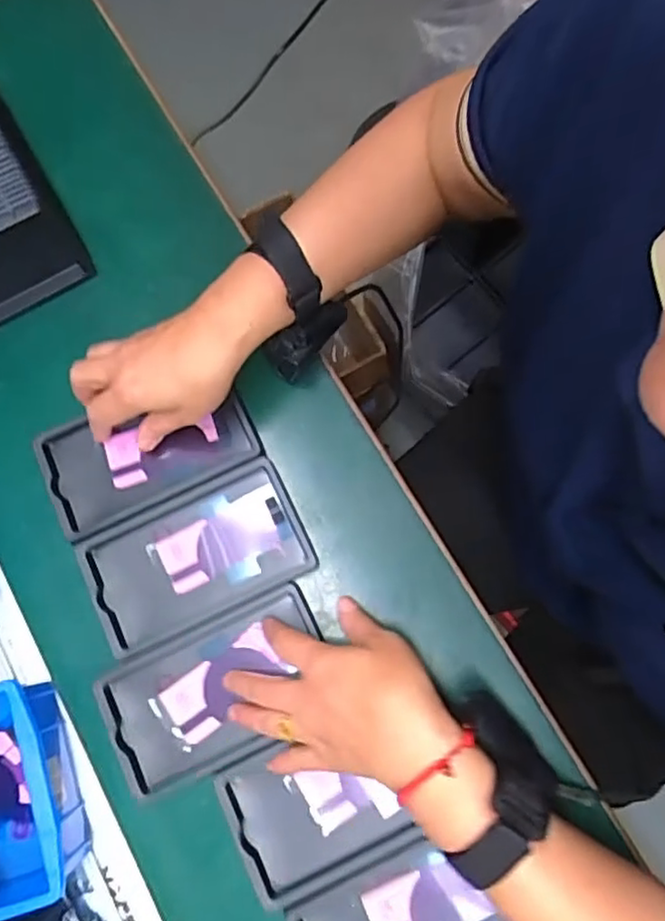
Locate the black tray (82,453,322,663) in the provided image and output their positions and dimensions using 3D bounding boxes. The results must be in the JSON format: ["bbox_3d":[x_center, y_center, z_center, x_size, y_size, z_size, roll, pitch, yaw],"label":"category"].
[{"bbox_3d":[-0.103,0.070,0.483,0.158,0.012,0.094,-24,78,-1],"label":"black tray"}]

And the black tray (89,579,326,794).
[{"bbox_3d":[-0.079,0.161,0.455,0.155,0.017,0.092,-26,79,-4],"label":"black tray"}]

